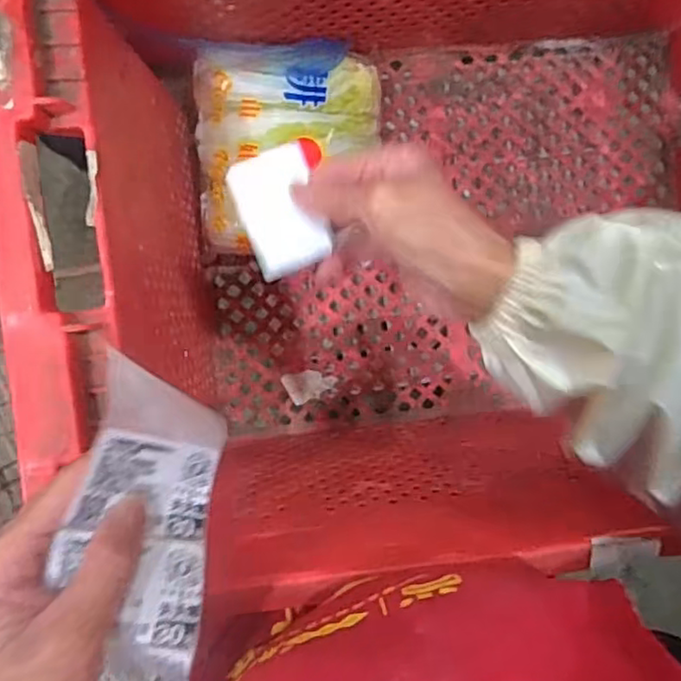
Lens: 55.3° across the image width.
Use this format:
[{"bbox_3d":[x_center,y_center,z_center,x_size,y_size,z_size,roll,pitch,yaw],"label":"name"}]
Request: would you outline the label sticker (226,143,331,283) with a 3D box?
[{"bbox_3d":[-0.032,-0.068,0.351,0.041,0.005,0.065,-18,110,-1],"label":"label sticker"}]

